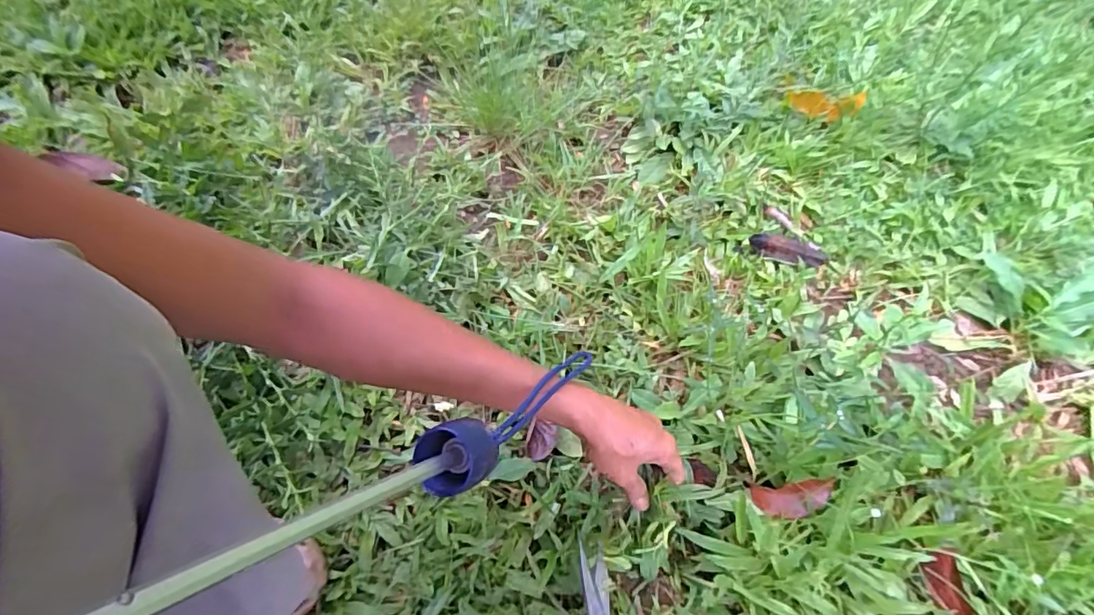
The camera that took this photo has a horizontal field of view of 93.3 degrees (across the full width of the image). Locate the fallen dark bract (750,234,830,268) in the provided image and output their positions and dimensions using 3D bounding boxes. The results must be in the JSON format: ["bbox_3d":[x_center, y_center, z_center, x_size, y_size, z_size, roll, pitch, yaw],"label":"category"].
[{"bbox_3d":[0.301,-0.070,0.647,0.090,0.024,0.023,19,61,10],"label":"fallen dark bract"}]

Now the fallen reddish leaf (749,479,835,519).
[{"bbox_3d":[0.246,0.190,0.512,0.077,0.014,0.032,-13,59,9],"label":"fallen reddish leaf"}]

